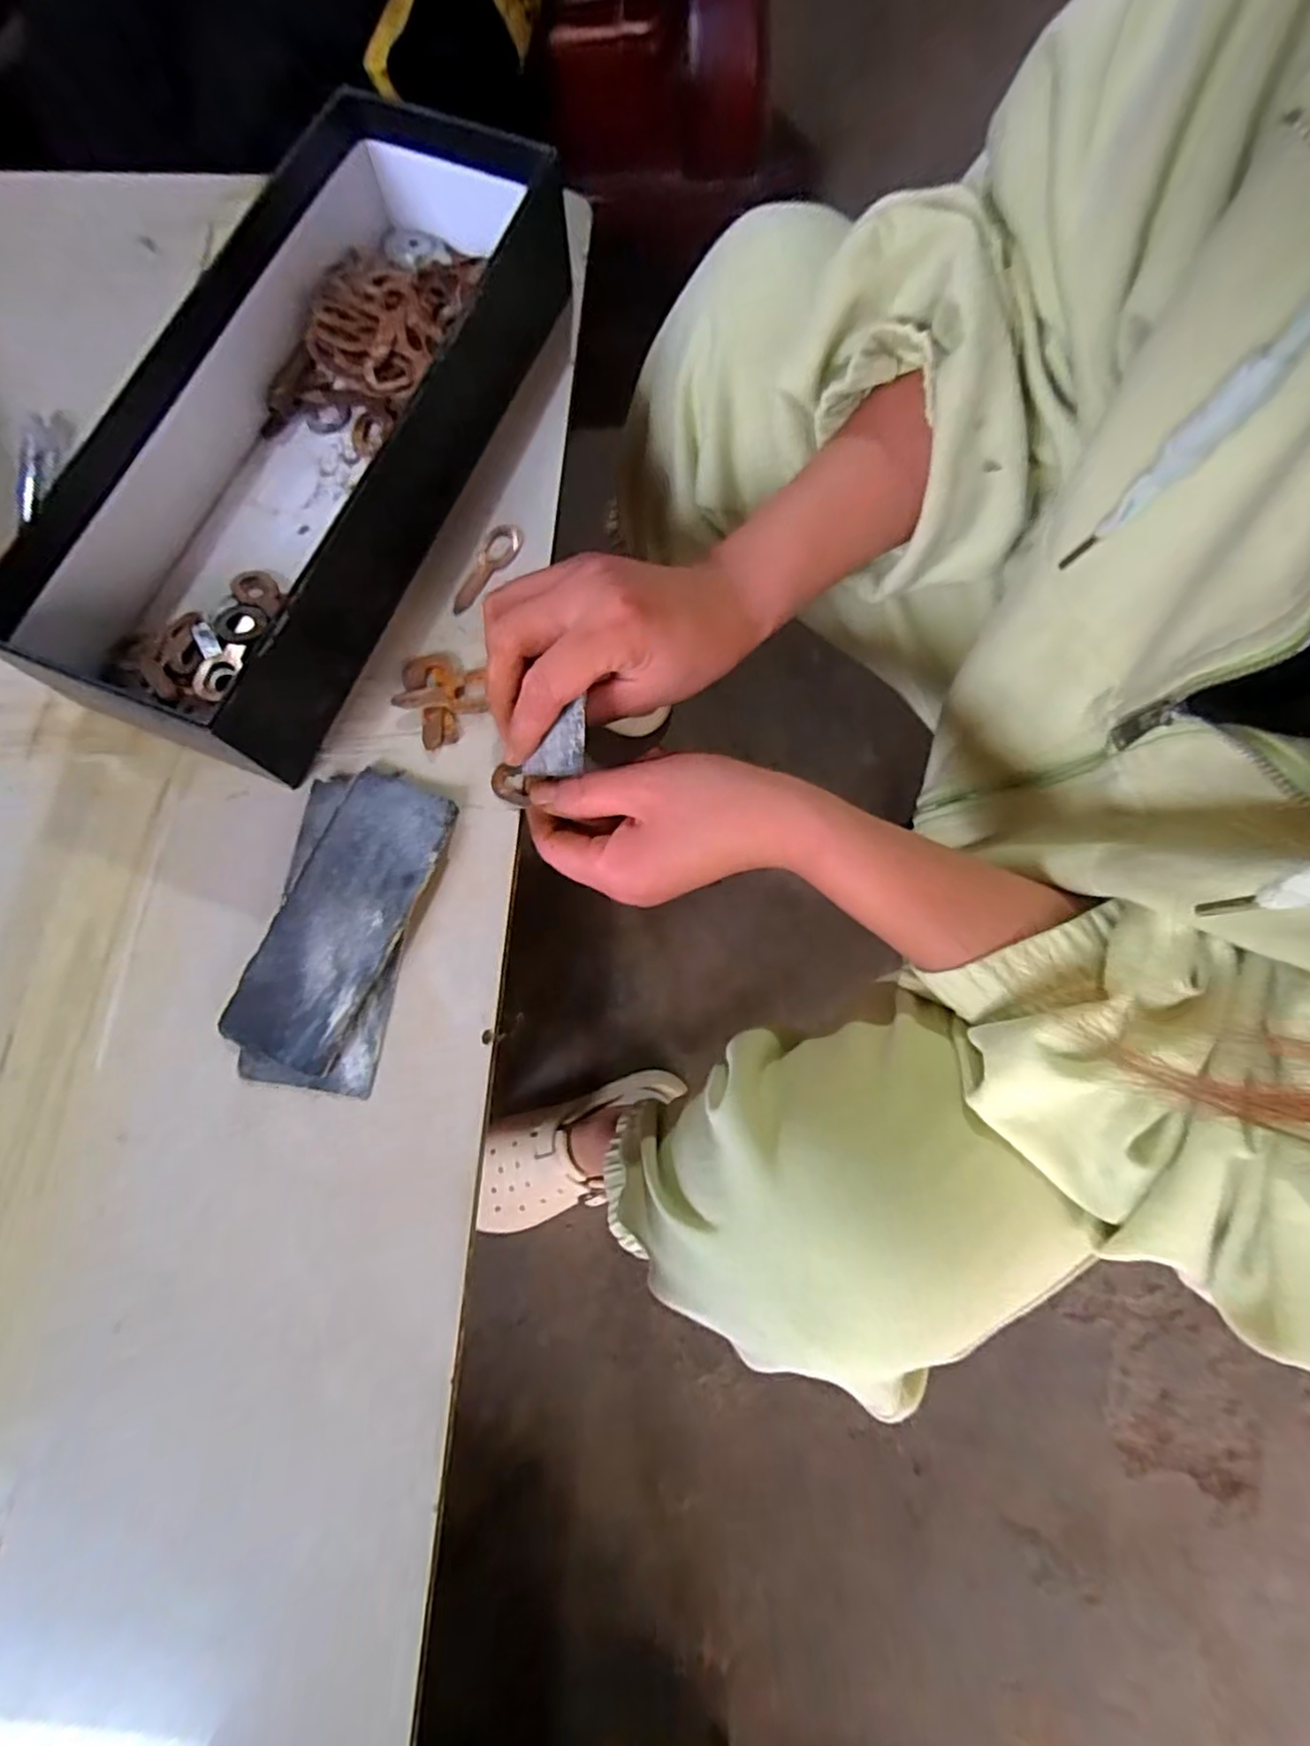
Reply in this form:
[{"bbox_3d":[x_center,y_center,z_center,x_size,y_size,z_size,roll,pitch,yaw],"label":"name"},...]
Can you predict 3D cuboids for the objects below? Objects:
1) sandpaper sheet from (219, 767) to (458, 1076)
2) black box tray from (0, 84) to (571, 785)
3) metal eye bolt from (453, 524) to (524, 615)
[{"bbox_3d":[-0.141,0.018,0.304,0.055,0.004,0.134,22,77,10],"label":"sandpaper sheet"},{"bbox_3d":[-0.175,-0.232,0.341,0.160,0.070,0.351,24,77,6],"label":"black box tray"},{"bbox_3d":[-0.089,-0.160,0.351,0.017,0.005,0.057,29,77,7],"label":"metal eye bolt"}]

